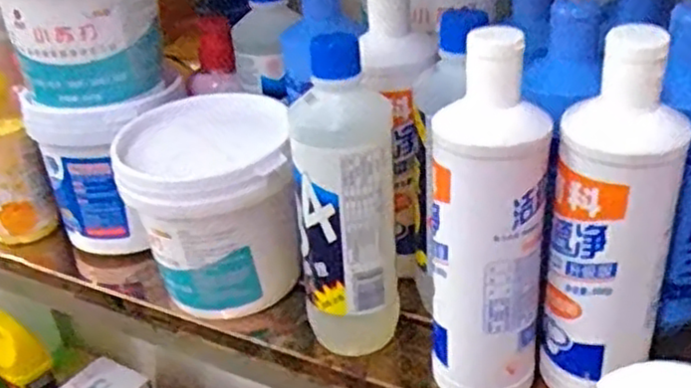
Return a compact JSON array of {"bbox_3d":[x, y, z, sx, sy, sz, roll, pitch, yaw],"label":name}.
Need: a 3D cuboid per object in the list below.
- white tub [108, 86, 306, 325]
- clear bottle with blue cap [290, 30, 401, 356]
[{"bbox_3d":[-0.099,0.013,0.539,0.111,0.124,0.133,-9,31,-8],"label":"white tub"},{"bbox_3d":[0.000,0.009,0.455,0.063,0.194,0.049,-4,31,2],"label":"clear bottle with blue cap"}]

